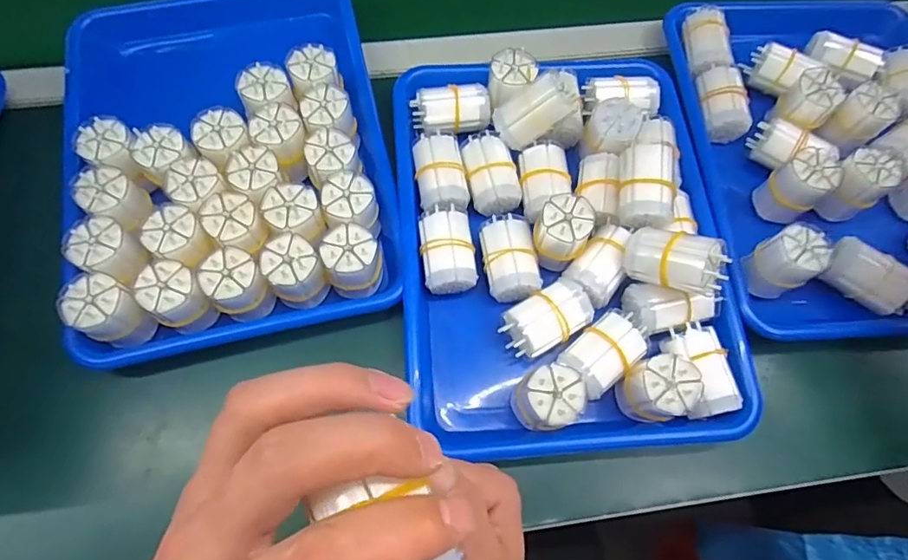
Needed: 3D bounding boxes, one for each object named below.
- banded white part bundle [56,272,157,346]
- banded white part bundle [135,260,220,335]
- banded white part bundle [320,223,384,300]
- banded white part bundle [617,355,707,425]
[{"bbox_3d":[-0.236,0.023,0.365,0.039,0.052,0.037,1,67,-3],"label":"banded white part bundle"},{"bbox_3d":[-0.190,0.013,0.370,0.035,0.049,0.036,1,67,-3],"label":"banded white part bundle"},{"bbox_3d":[-0.075,-0.010,0.392,0.037,0.059,0.038,1,67,-3],"label":"banded white part bundle"},{"bbox_3d":[0.138,0.076,0.362,0.036,0.057,0.038,1,67,-3],"label":"banded white part bundle"}]

